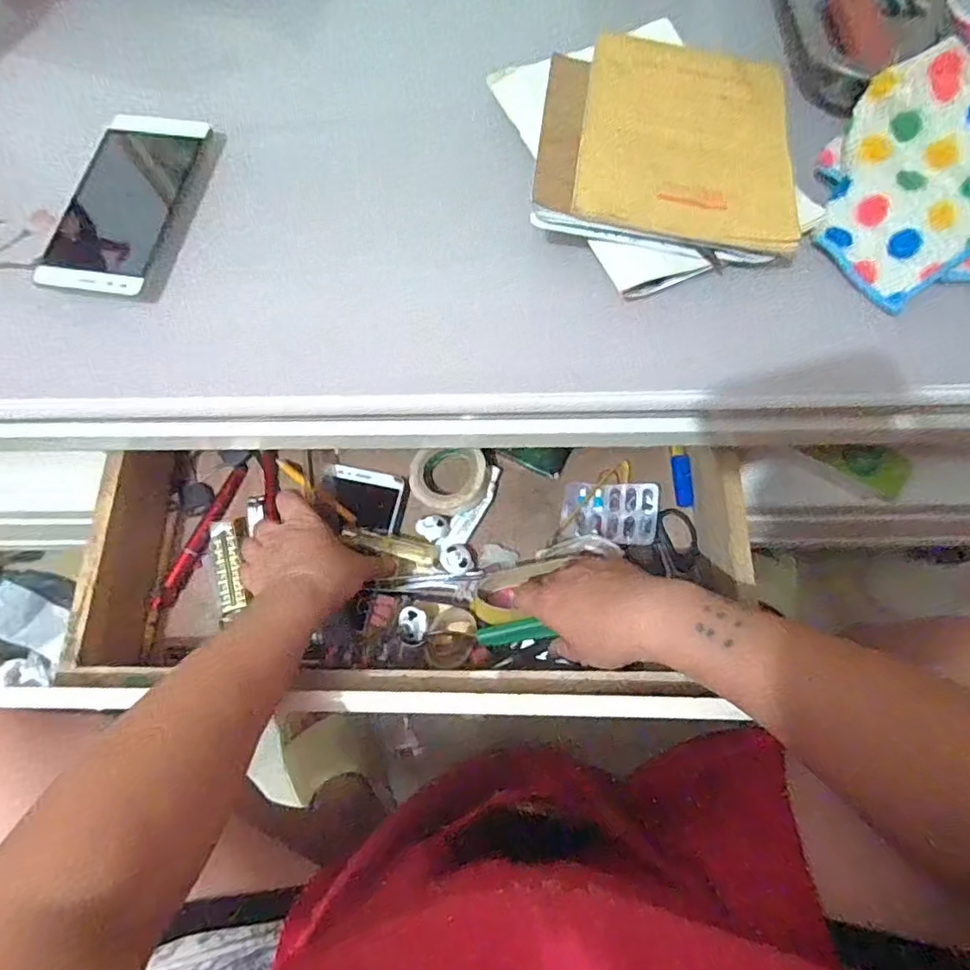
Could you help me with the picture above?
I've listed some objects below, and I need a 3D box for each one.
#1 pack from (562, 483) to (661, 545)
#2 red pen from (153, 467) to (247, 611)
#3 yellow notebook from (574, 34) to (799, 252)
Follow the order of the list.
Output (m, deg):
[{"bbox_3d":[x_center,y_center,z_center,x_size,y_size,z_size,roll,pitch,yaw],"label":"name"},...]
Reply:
[{"bbox_3d":[0.107,0.023,0.498,0.078,0.007,0.052,1,71,19],"label":"pack"},{"bbox_3d":[-0.244,0.043,0.505,0.017,0.009,0.135,22,72,9],"label":"red pen"},{"bbox_3d":[0.124,-0.219,0.353,0.123,0.009,0.169,8,70,5],"label":"yellow notebook"}]

